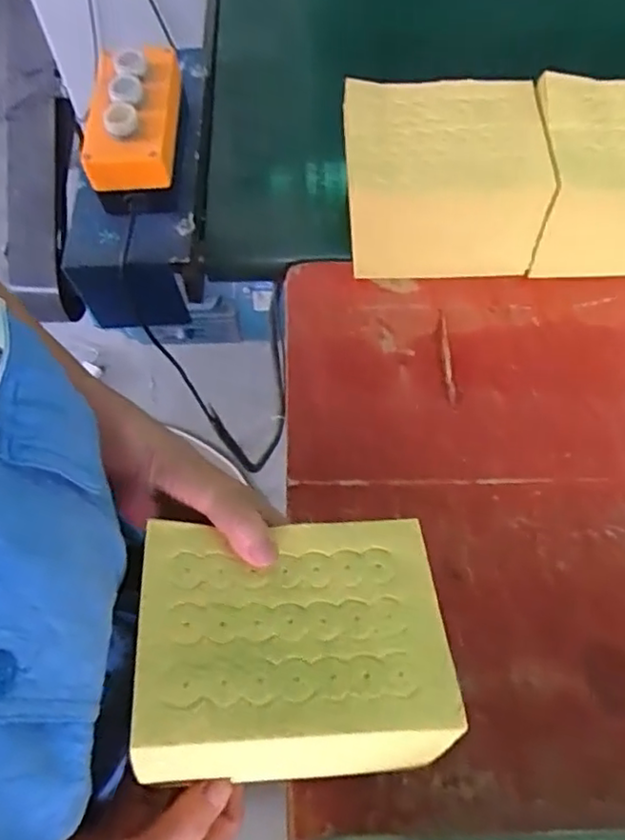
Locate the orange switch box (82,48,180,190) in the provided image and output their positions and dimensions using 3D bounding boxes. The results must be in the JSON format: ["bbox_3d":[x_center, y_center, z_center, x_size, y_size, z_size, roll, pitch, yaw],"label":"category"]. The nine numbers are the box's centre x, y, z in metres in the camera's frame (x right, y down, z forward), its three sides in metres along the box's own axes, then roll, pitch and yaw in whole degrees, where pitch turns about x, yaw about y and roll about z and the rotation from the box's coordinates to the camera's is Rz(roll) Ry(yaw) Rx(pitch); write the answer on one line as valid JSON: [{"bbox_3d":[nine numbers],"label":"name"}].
[{"bbox_3d":[-0.162,-0.279,0.588,0.081,0.057,0.144,1,64,1],"label":"orange switch box"}]

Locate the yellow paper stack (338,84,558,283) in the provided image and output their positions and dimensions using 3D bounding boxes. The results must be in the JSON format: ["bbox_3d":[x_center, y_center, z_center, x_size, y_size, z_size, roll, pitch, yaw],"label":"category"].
[{"bbox_3d":[0.113,-0.211,0.579,0.167,0.130,0.108,2,64,1],"label":"yellow paper stack"}]

